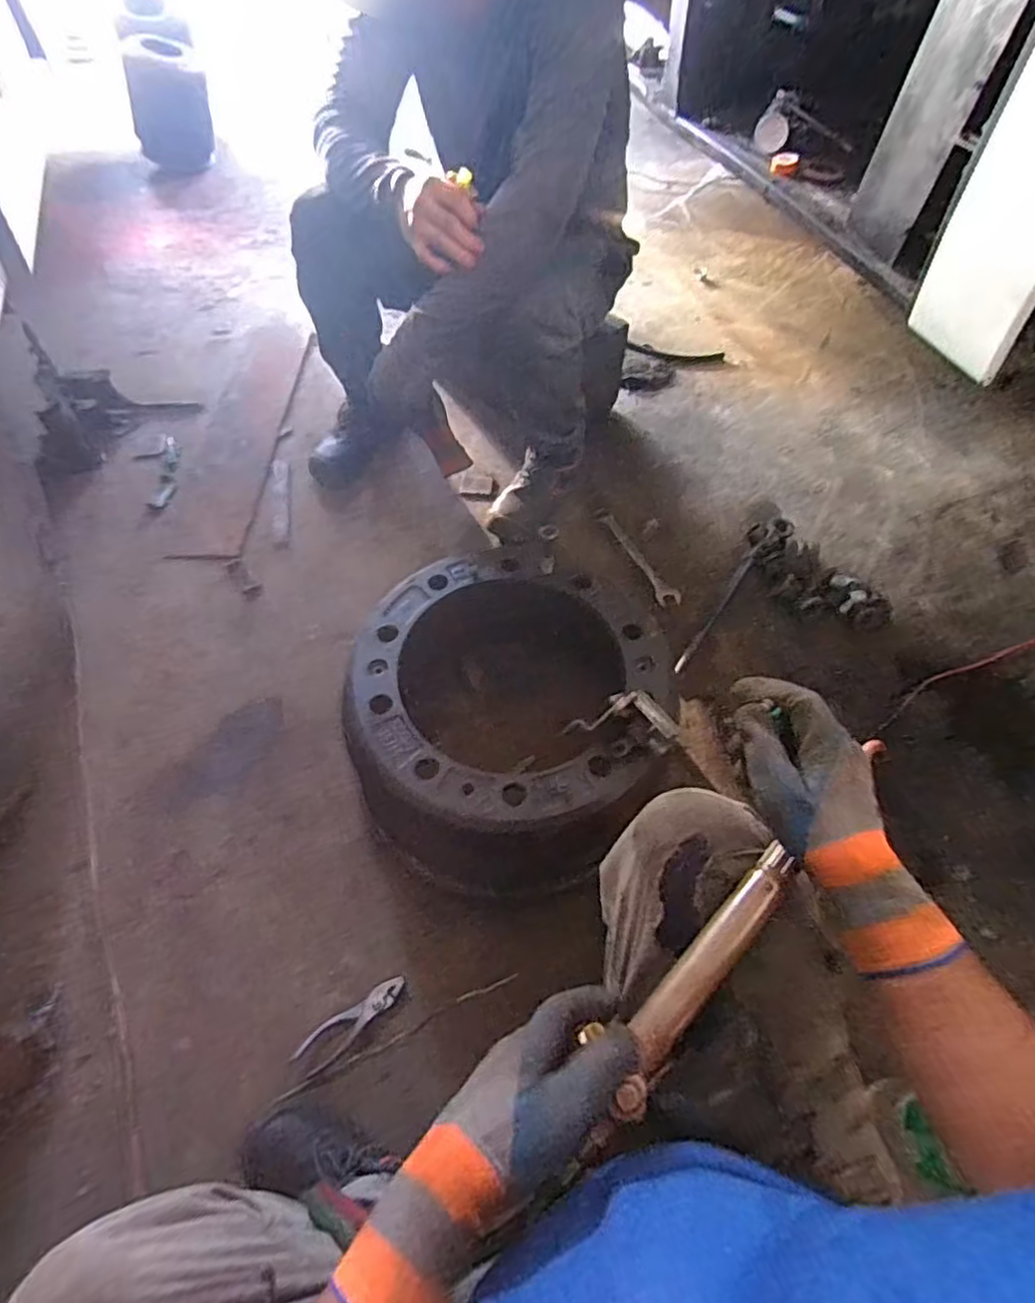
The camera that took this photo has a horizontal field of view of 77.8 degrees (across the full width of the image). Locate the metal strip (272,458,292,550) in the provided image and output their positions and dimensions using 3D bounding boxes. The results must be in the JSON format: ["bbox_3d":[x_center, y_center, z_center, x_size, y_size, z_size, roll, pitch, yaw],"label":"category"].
[{"bbox_3d":[-0.489,-0.311,1.334,0.037,0.005,0.249,-8,62,-7],"label":"metal strip"}]

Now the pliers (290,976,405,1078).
[{"bbox_3d":[-0.211,0.472,0.820,0.148,0.021,0.045,-36,65,-21],"label":"pliers"}]

